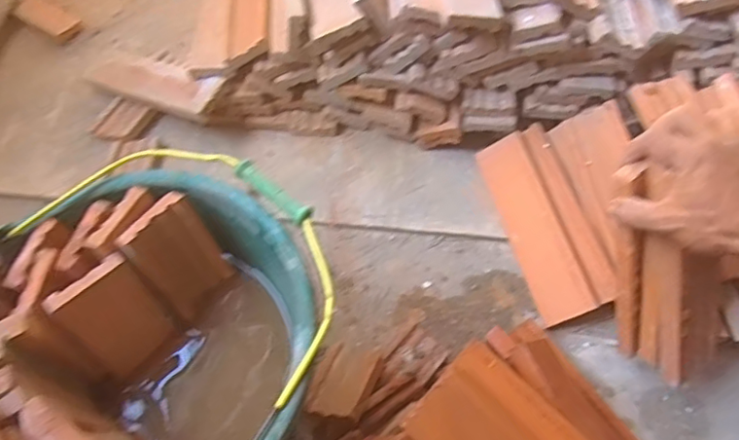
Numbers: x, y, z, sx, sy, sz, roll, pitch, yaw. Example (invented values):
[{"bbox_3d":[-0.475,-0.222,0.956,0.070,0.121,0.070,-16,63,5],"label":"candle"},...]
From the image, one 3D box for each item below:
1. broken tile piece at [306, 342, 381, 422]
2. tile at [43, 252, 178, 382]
[{"bbox_3d":[-0.023,0.166,0.593,0.059,0.010,0.088,4,34,20],"label":"broken tile piece"},{"bbox_3d":[-0.210,0.081,0.475,0.008,0.104,0.066,17,51,45],"label":"tile"}]

